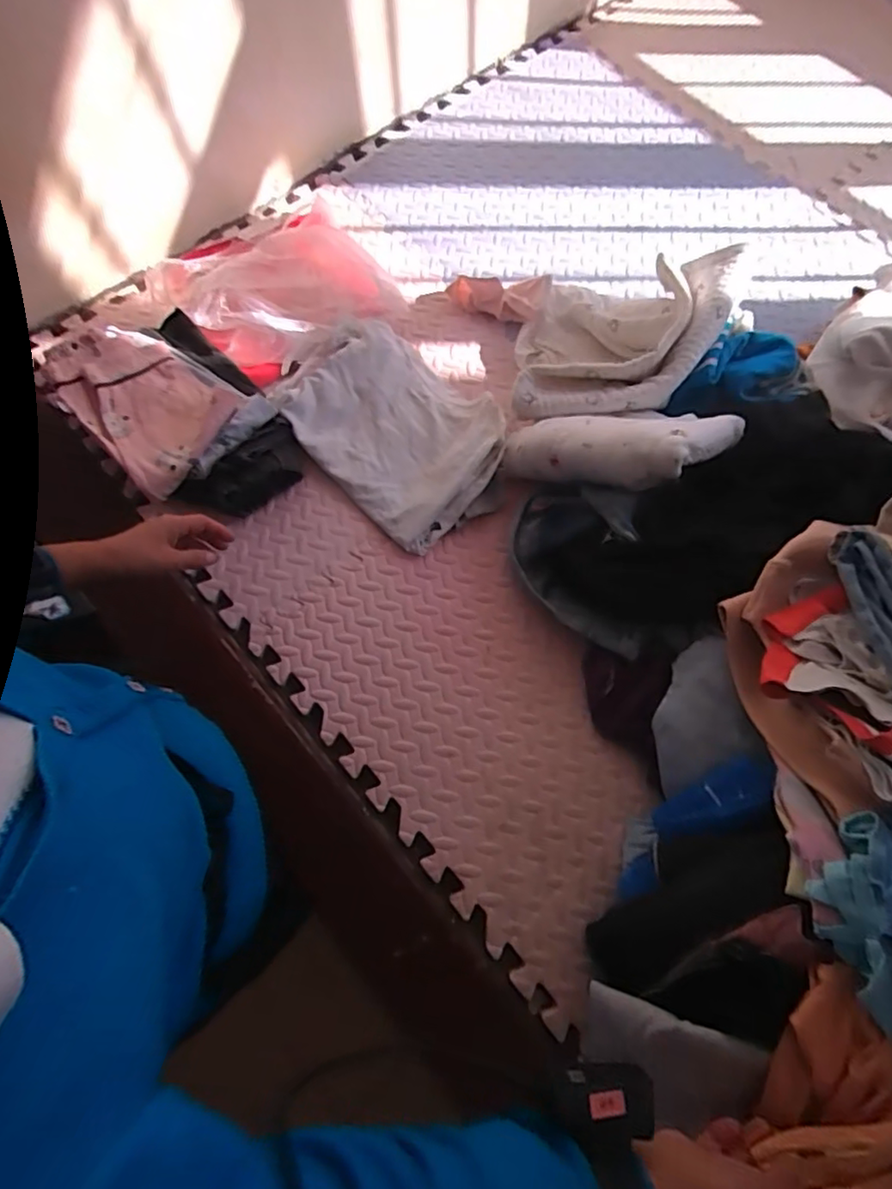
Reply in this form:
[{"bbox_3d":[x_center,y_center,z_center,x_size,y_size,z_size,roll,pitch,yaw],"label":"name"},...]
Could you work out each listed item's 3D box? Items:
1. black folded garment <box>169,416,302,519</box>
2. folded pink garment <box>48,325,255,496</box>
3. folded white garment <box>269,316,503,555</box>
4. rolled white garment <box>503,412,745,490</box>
[{"bbox_3d":[-0.258,-0.153,0.747,0.168,0.067,0.082,-40,76,-14],"label":"black folded garment"},{"bbox_3d":[-0.383,-0.264,0.741,0.237,0.053,0.187,41,62,3],"label":"folded pink garment"},{"bbox_3d":[-0.075,-0.233,0.783,0.220,0.047,0.324,-43,77,-14],"label":"folded white garment"},{"bbox_3d":[0.214,-0.181,0.690,0.250,0.073,0.100,3,70,26],"label":"rolled white garment"}]

